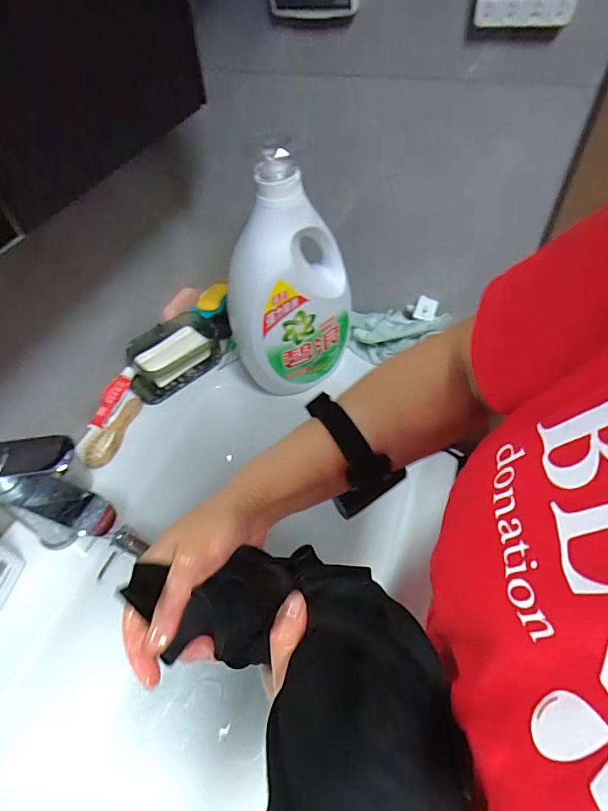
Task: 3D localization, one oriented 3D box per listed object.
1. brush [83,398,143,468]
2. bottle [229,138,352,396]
[{"bbox_3d":[-0.277,0.035,0.645,0.035,0.024,0.123,8,51,11],"label":"brush"},{"bbox_3d":[-0.019,-0.159,0.578,0.163,0.316,0.085,-14,51,-7],"label":"bottle"}]

